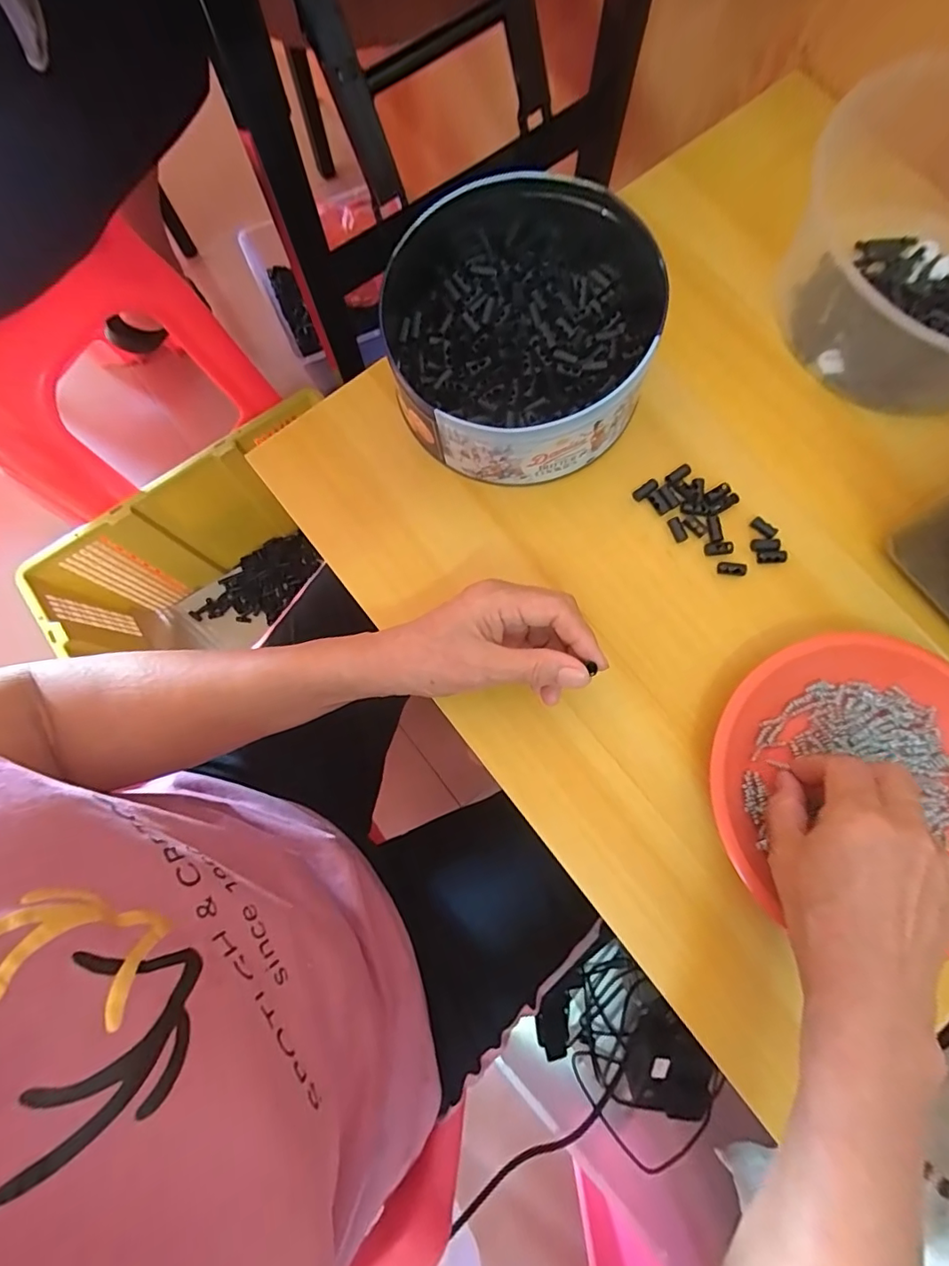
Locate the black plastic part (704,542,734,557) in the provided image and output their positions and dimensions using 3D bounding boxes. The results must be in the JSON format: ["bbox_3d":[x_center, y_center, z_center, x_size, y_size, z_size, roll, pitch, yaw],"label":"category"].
[{"bbox_3d":[0.179,-0.061,0.375,0.020,0.004,0.009,-5,79,0],"label":"black plastic part"}]

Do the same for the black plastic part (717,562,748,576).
[{"bbox_3d":[0.187,-0.046,0.374,0.020,0.005,0.008,6,79,16],"label":"black plastic part"}]

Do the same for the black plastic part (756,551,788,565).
[{"bbox_3d":[0.216,-0.055,0.373,0.020,0.004,0.009,-4,79,0],"label":"black plastic part"}]

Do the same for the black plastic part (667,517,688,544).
[{"bbox_3d":[0.149,-0.075,0.376,0.009,0.004,0.019,-24,80,-4],"label":"black plastic part"}]

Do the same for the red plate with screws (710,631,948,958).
[{"bbox_3d":[0.250,0.090,0.328,0.174,0.034,0.172,0,79,1],"label":"red plate with screws"}]

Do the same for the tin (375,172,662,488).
[{"bbox_3d":[0.033,-0.225,0.376,0.185,0.076,0.219,9,79,3],"label":"tin"}]

